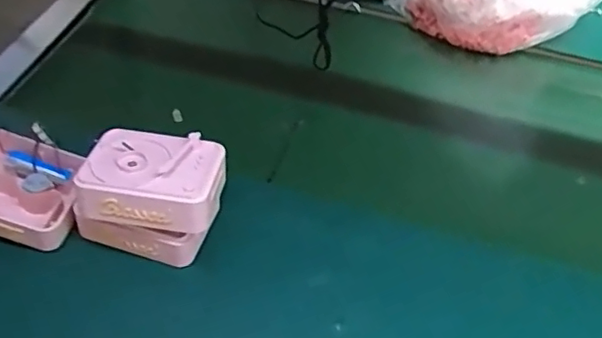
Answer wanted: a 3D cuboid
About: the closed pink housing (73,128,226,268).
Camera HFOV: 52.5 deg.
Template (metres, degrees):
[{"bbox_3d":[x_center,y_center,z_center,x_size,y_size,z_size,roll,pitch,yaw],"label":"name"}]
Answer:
[{"bbox_3d":[-0.150,0.033,0.619,0.137,0.112,0.095,6,47,-1],"label":"closed pink housing"}]

